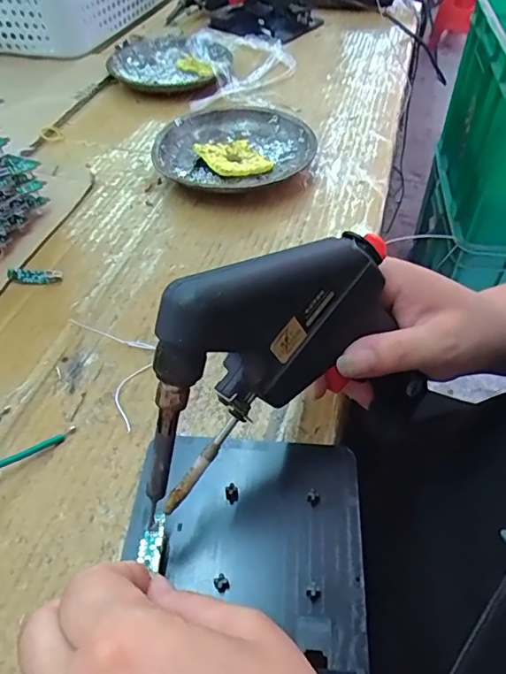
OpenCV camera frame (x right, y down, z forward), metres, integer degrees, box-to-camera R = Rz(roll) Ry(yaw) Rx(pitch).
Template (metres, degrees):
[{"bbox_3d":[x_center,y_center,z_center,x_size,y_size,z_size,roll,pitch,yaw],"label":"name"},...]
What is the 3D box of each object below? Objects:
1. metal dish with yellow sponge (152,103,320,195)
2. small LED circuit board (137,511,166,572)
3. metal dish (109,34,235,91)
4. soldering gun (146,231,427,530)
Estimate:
[{"bbox_3d":[-0.023,-0.181,0.483,0.144,0.032,0.123,-20,51,-17],"label":"metal dish with yellow sponge"},{"bbox_3d":[-0.046,0.093,0.229,0.010,0.004,0.025,8,60,5],"label":"small LED circuit board"},{"bbox_3d":[-0.101,-0.345,0.630,0.149,0.025,0.166,2,48,3],"label":"metal dish"},{"bbox_3d":[0.010,0.006,0.234,0.140,0.096,0.040,-21,27,-32],"label":"soldering gun"}]

